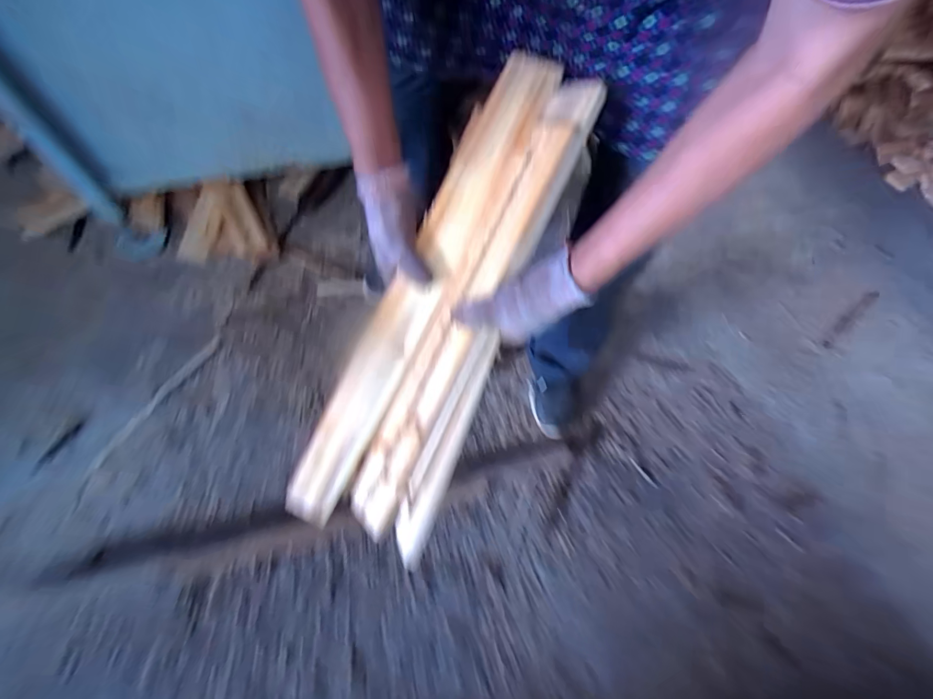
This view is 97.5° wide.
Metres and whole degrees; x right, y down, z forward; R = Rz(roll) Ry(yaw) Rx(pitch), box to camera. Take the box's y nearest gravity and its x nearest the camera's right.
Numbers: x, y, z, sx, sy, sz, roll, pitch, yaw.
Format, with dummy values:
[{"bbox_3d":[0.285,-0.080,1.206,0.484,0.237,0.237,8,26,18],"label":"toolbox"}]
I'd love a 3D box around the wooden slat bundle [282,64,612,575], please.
[{"bbox_3d":[-0.024,-0.047,0.477,0.162,0.045,0.571,25,95,10],"label":"wooden slat bundle"}]

